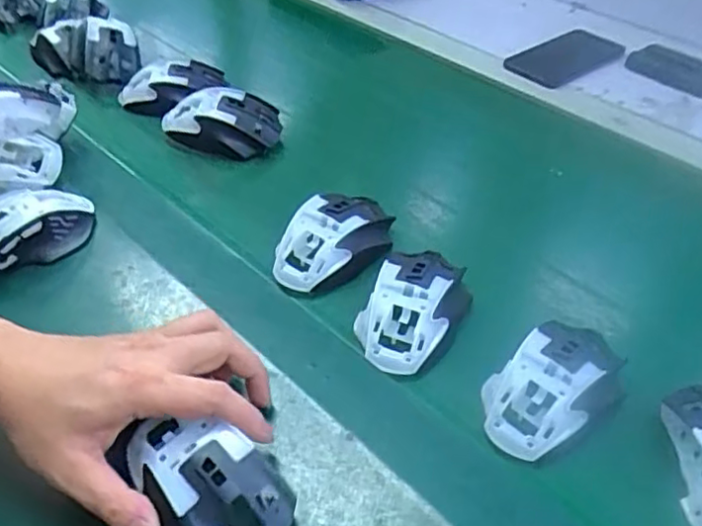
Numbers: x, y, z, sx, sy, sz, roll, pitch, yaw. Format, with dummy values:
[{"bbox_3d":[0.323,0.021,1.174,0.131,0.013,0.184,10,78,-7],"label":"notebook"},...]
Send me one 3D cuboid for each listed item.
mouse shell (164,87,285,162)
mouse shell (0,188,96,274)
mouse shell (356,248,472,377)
[{"bbox_3d":[-0.132,-0.142,0.660,0.120,0.040,0.084,11,43,10],"label":"mouse shell"},{"bbox_3d":[-0.267,-0.026,0.527,0.117,0.040,0.064,-27,50,-26],"label":"mouse shell"},{"bbox_3d":[0.048,0.030,0.477,0.069,0.034,0.105,19,46,18],"label":"mouse shell"}]

